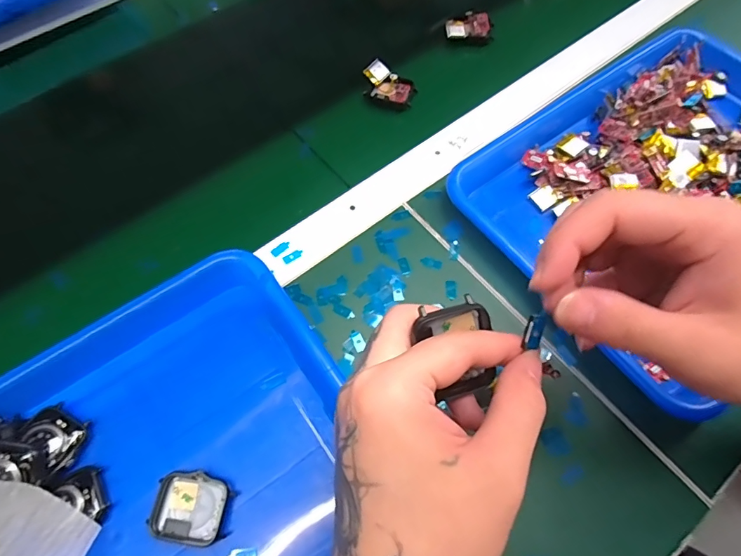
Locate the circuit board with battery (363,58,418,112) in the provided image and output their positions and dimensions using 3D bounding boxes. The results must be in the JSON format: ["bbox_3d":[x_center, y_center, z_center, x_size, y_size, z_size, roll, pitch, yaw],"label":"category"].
[{"bbox_3d":[0.018,-0.193,0.439,0.053,0.020,0.038,20,66,10],"label":"circuit board with battery"}]

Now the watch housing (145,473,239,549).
[{"bbox_3d":[-0.110,0.143,0.272,0.044,0.015,0.037,10,65,5],"label":"watch housing"}]

